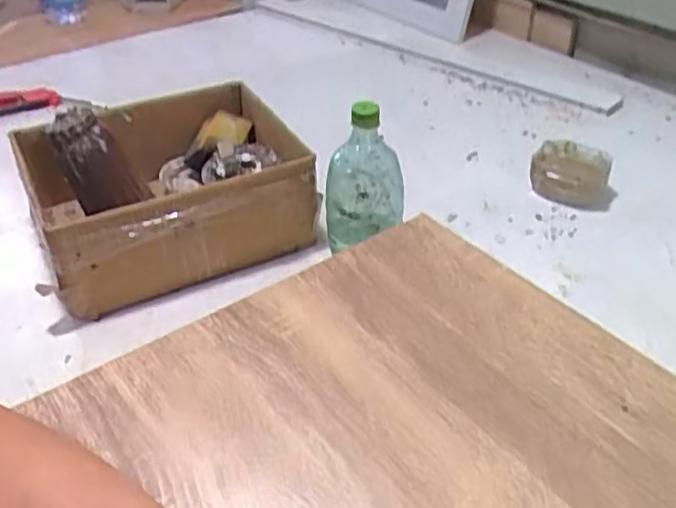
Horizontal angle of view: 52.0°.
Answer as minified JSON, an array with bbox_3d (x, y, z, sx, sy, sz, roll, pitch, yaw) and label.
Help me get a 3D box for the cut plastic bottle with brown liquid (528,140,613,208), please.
[{"bbox_3d":[0.310,-0.106,0.931,0.095,0.051,0.088,16,40,21],"label":"cut plastic bottle with brown liquid"}]

